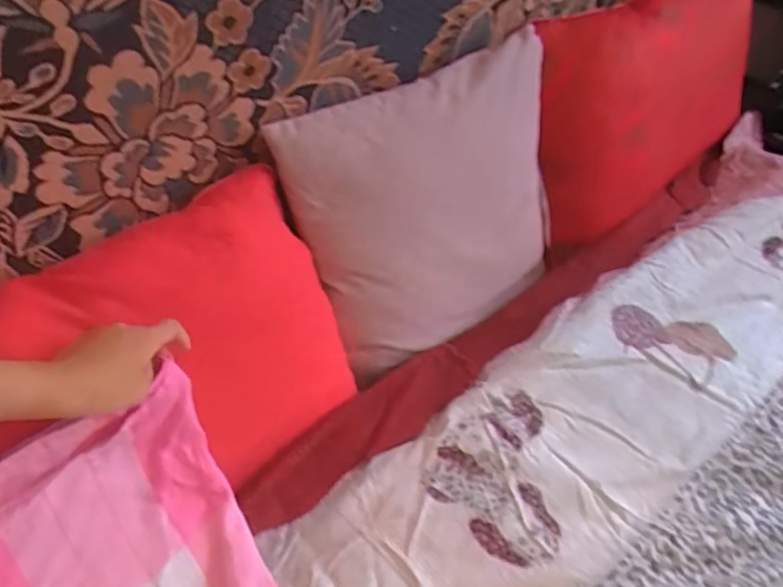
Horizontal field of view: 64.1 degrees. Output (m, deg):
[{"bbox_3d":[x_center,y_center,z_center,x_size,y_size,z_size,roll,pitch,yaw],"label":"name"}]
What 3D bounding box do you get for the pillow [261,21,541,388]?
[{"bbox_3d":[0.058,-0.098,0.863,0.415,0.410,0.100,-29,39,-25],"label":"pillow"}]

